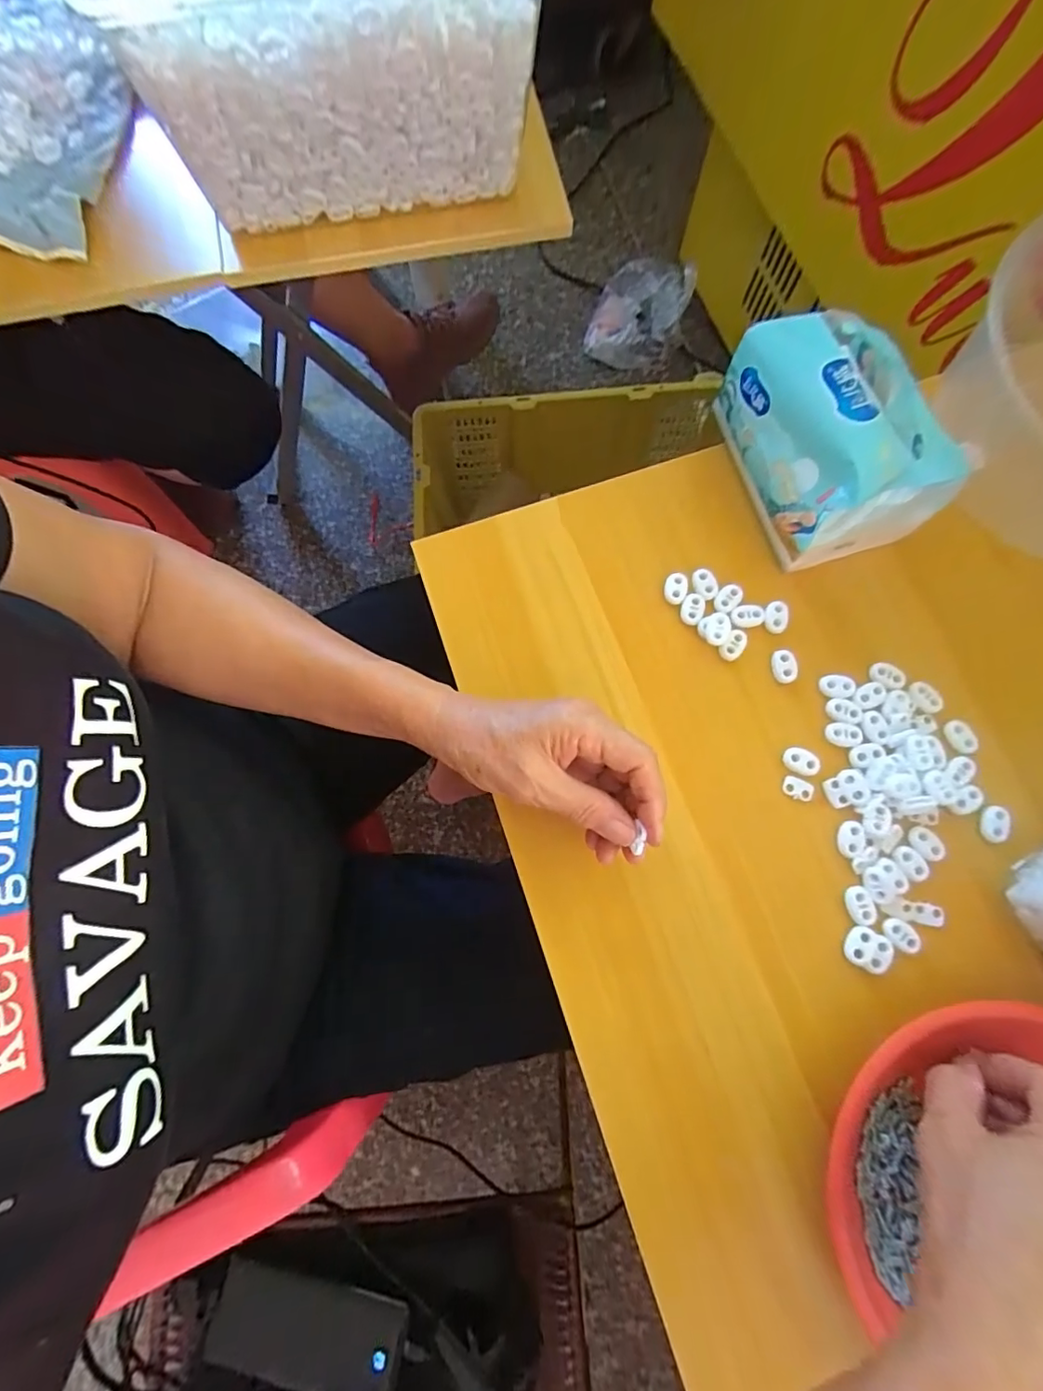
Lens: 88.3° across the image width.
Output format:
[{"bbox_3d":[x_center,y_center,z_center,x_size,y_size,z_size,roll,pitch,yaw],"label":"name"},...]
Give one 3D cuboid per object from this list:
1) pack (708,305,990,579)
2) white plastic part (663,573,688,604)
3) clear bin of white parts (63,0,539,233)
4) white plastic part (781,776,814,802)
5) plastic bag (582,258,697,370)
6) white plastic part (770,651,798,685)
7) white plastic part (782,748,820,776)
[{"bbox_3d":[0.199,-0.172,0.347,0.089,0.085,0.146,-19,76,-4],"label":"pack"},{"bbox_3d":[0.107,-0.074,0.372,0.016,0.006,0.021,15,76,4],"label":"white plastic part"},{"bbox_3d":[-0.159,-0.574,0.433,0.299,0.139,0.366,-9,76,-2],"label":"clear bin of white parts"},{"bbox_3d":[0.177,0.060,0.344,0.019,0.004,0.012,24,77,6],"label":"white plastic part"},{"bbox_3d":[0.220,-0.728,1.016,0.174,0.111,0.207,14,76,4],"label":"plastic bag"},{"bbox_3d":[0.175,-0.019,0.359,0.015,0.006,0.021,-11,76,-3],"label":"white plastic part"},{"bbox_3d":[0.180,0.042,0.345,0.022,0.004,0.015,21,77,6],"label":"white plastic part"}]

